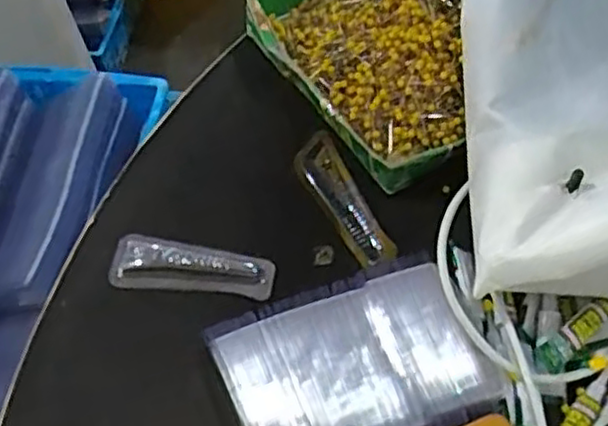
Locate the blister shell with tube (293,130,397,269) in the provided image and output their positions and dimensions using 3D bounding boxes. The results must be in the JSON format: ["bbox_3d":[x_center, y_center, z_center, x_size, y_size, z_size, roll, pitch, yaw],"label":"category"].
[{"bbox_3d":[0.026,-0.007,0.462,0.028,0.016,0.110,-24,61,-11],"label":"blister shell with tube"}]

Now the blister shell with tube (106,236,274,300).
[{"bbox_3d":[-0.071,0.035,0.450,0.103,0.019,0.031,5,59,6],"label":"blister shell with tube"}]

